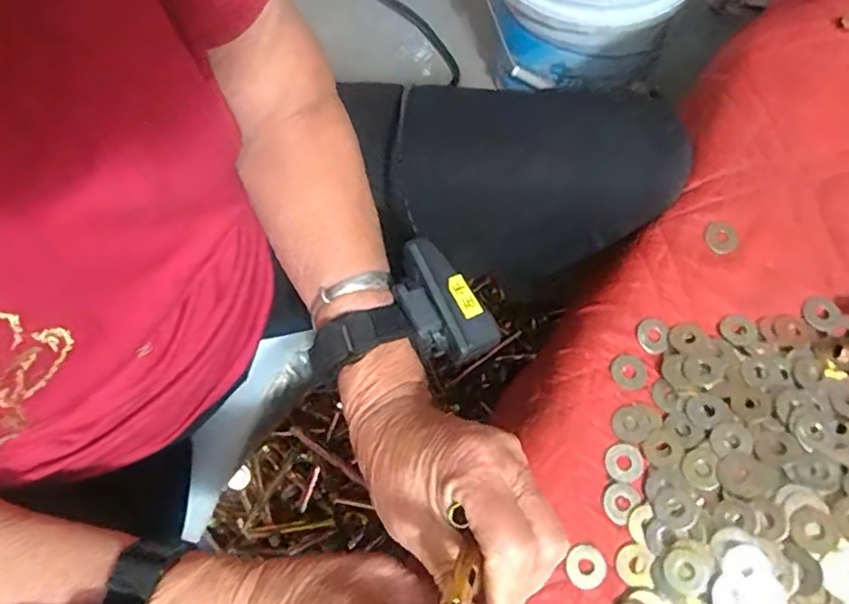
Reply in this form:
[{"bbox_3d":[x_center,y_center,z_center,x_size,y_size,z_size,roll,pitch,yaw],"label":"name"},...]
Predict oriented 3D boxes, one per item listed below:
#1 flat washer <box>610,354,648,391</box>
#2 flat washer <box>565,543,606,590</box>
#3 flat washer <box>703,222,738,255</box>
[{"bbox_3d":[0.124,0.042,0.375,0.020,0.004,0.022,0,69,1],"label":"flat washer"},{"bbox_3d":[0.088,0.143,0.336,0.021,0.004,0.022,0,69,1],"label":"flat washer"},{"bbox_3d":[0.194,-0.042,0.405,0.019,0.004,0.022,-29,71,-10],"label":"flat washer"}]

